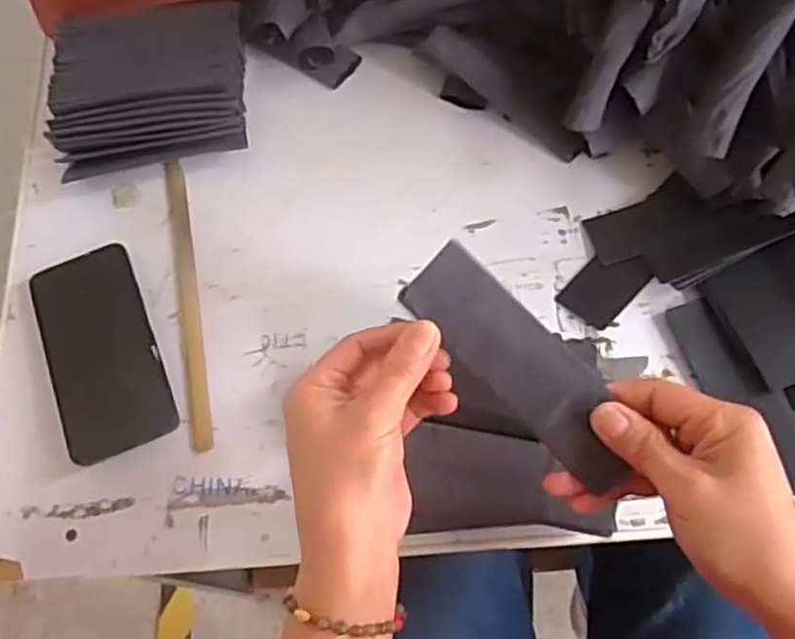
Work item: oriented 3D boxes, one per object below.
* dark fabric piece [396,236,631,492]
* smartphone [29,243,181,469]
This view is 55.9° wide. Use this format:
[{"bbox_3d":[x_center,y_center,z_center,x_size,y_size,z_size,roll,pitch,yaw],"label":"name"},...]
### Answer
[{"bbox_3d":[0.067,0.023,0.394,0.044,0.005,0.144,-44,85,1],"label":"dark fabric piece"},{"bbox_3d":[-0.221,0.022,0.560,0.078,0.014,0.161,-21,69,-5],"label":"smartphone"}]

